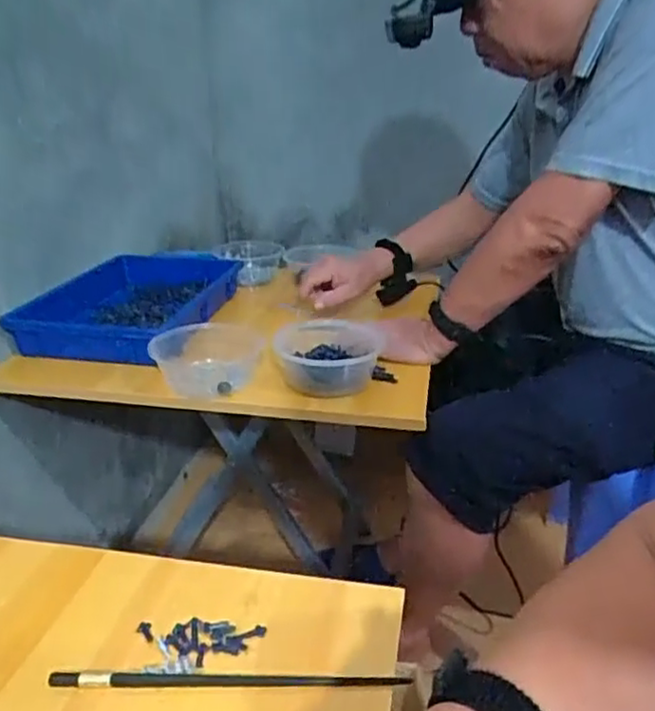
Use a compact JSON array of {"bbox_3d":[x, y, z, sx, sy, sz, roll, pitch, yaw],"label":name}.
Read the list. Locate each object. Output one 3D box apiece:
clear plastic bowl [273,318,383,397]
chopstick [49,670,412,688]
[{"bbox_3d":[0.001,0.004,0.840,0.133,0.059,0.138,-1,22,0],"label":"clear plastic bowl"},{"bbox_3d":[-0.063,0.209,0.426,0.228,0.006,0.011,1,25,0],"label":"chopstick"}]

